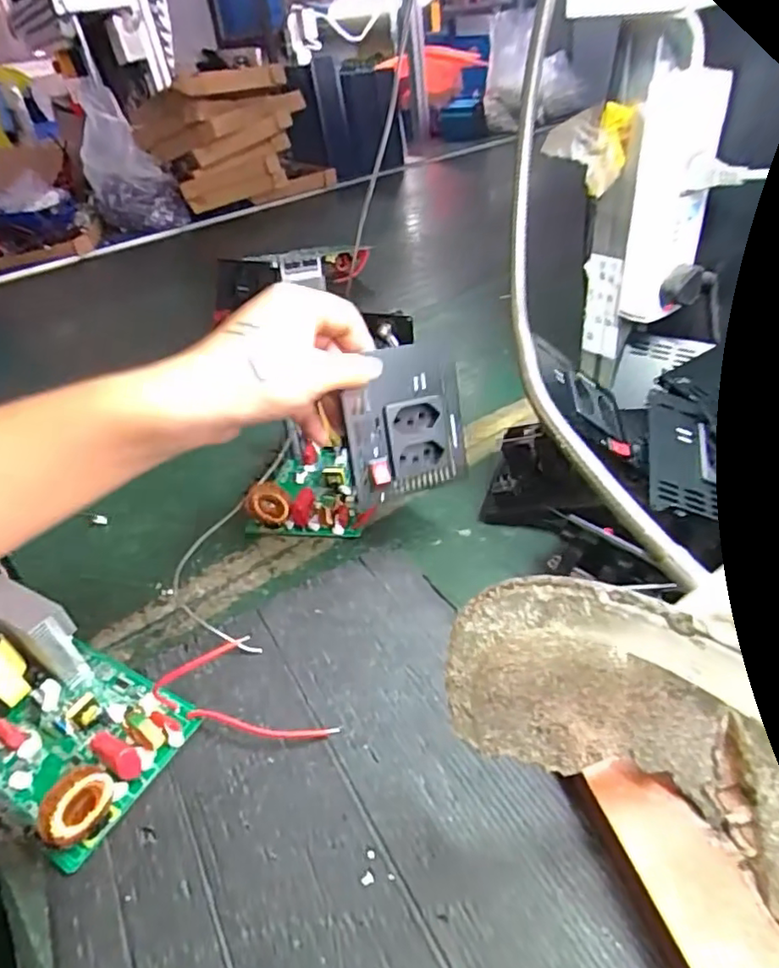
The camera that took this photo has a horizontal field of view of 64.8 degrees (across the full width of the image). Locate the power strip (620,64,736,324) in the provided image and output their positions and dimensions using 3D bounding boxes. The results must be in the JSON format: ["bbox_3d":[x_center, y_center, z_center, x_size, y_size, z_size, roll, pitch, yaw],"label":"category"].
[{"bbox_3d":[0.205,-0.204,0.451,0.050,0.171,0.032,7,39,18],"label":"power strip"}]

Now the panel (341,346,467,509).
[{"bbox_3d":[0.012,-0.038,0.405,0.083,0.097,0.014,-14,18,-20],"label":"panel"}]

